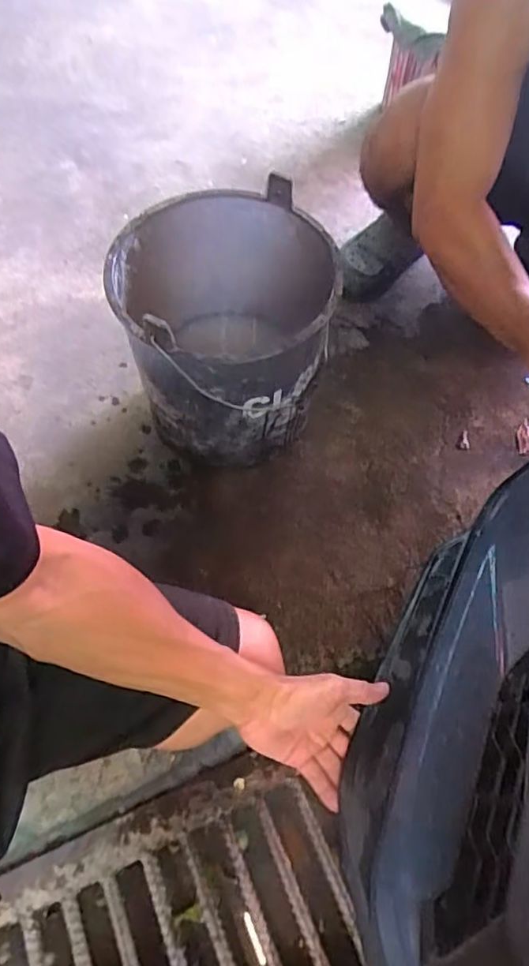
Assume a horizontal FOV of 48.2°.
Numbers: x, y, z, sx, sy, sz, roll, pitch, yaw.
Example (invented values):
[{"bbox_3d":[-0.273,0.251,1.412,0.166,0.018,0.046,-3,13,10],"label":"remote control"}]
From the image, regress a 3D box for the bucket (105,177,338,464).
[{"bbox_3d":[-0.059,-0.211,0.868,0.292,0.289,0.303,1,61,-1],"label":"bucket"}]

